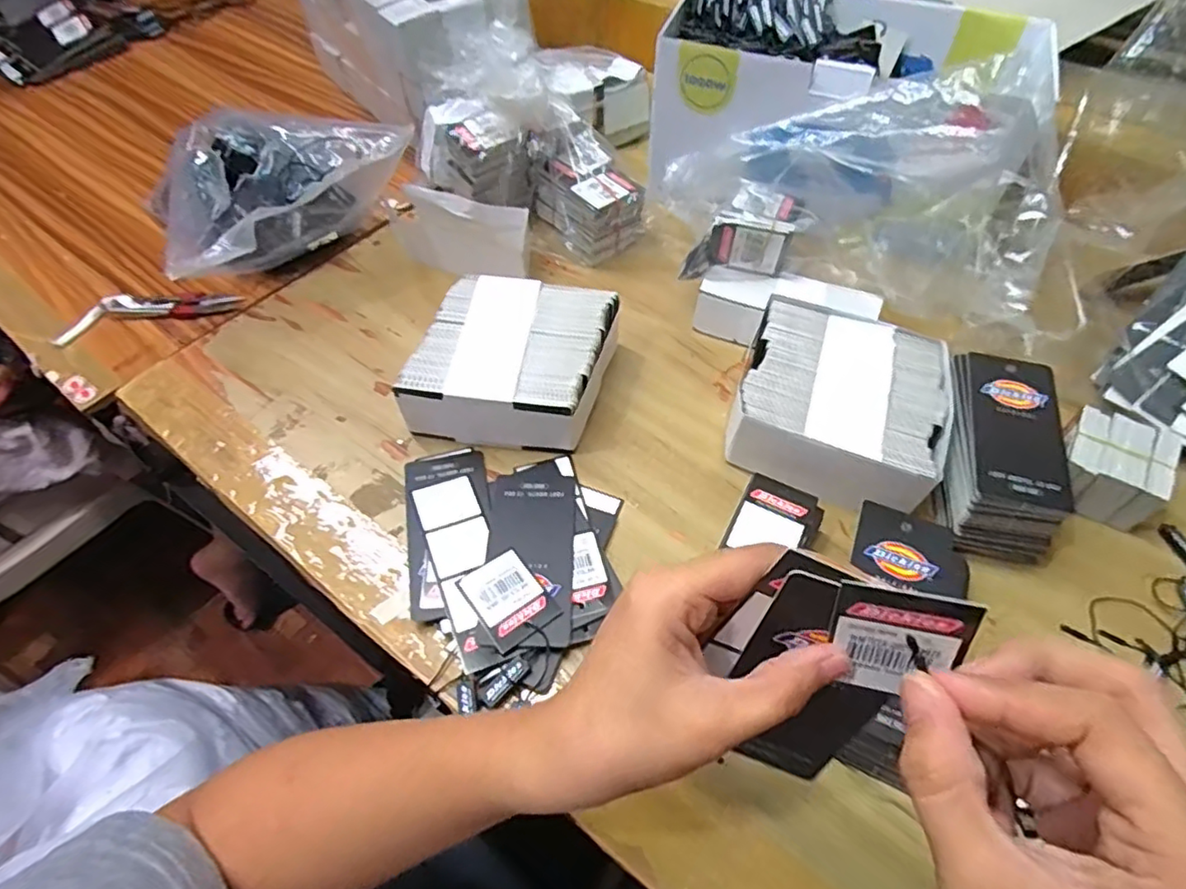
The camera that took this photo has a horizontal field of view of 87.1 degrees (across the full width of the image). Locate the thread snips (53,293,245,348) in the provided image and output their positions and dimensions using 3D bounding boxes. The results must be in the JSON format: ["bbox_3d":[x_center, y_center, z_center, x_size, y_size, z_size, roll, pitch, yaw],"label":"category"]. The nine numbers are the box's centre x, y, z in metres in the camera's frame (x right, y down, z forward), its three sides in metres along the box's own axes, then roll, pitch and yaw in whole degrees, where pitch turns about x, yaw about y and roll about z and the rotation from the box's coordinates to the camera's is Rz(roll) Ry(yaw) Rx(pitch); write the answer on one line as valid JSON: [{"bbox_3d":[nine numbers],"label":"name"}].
[{"bbox_3d":[-0.348,-0.108,0.490,0.131,0.017,0.032,-17,57,-10],"label":"thread snips"}]

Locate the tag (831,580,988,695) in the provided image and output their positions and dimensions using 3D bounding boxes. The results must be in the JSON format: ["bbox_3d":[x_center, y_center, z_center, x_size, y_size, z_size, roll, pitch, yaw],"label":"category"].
[{"bbox_3d":[0.093,0.062,0.193,0.036,0.046,0.004,8,37,16],"label":"tag"}]

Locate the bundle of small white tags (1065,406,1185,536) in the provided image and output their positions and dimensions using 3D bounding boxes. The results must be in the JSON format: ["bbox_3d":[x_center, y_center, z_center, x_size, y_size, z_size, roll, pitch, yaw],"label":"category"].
[{"bbox_3d":[0.305,0.015,0.373,0.055,0.039,0.054,23,59,16],"label":"bundle of small white tags"}]

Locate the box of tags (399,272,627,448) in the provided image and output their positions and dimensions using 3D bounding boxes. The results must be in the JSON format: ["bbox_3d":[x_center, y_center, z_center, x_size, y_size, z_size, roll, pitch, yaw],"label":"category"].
[{"bbox_3d":[-0.050,-0.053,0.412,0.114,0.052,0.120,14,57,11],"label":"box of tags"}]

